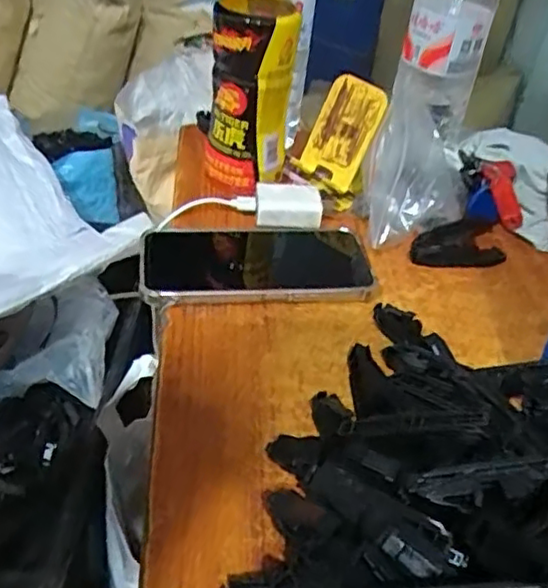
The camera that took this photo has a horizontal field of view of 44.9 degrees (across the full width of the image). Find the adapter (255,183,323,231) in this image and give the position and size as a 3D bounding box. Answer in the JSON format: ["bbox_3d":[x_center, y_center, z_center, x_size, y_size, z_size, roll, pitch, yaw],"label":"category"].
[{"bbox_3d":[0.012,-0.073,0.554,0.055,0.019,0.047,3,37,-3],"label":"adapter"}]

